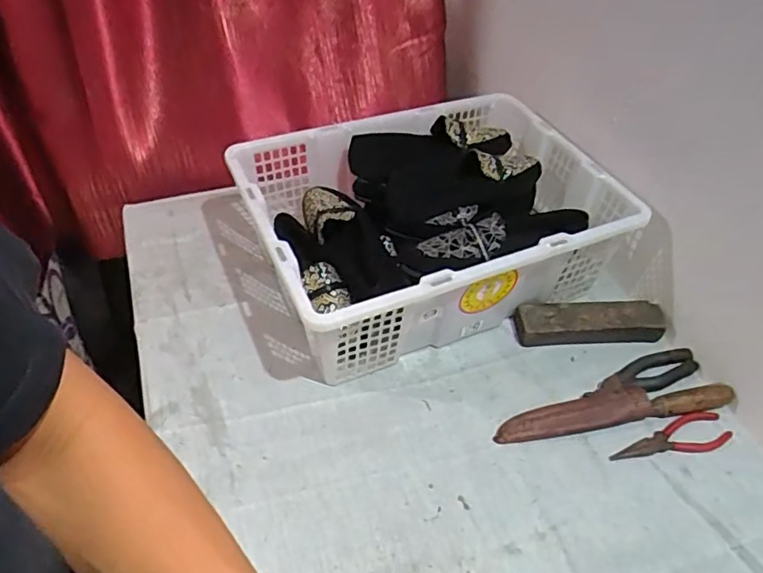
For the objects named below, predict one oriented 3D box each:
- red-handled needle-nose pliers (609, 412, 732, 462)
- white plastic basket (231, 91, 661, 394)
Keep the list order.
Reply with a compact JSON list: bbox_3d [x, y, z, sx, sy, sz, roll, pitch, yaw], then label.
[{"bbox_3d":[0.345,0.182,0.696,0.150,0.016,0.042,-8,47,-10],"label":"red-handled needle-nose pliers"},{"bbox_3d":[0.061,-0.084,0.829,0.456,0.174,0.352,-16,49,-17],"label":"white plastic basket"}]

